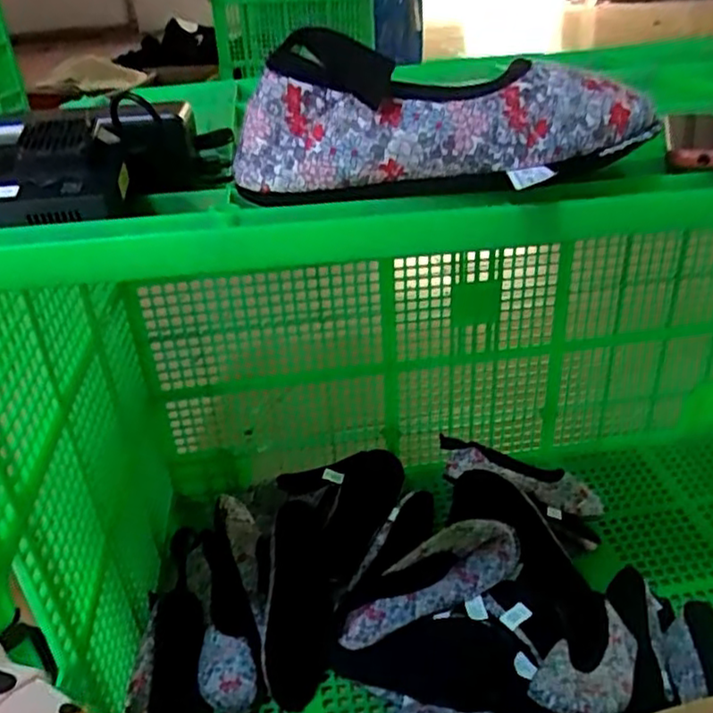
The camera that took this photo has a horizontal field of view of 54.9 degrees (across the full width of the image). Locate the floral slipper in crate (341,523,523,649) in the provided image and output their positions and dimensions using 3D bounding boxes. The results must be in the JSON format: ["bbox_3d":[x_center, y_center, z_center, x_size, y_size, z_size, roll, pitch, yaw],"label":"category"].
[{"bbox_3d":[0.082,0.260,0.789,0.228,0.051,0.071,-30,37,-4],"label":"floral slipper in crate"}]

